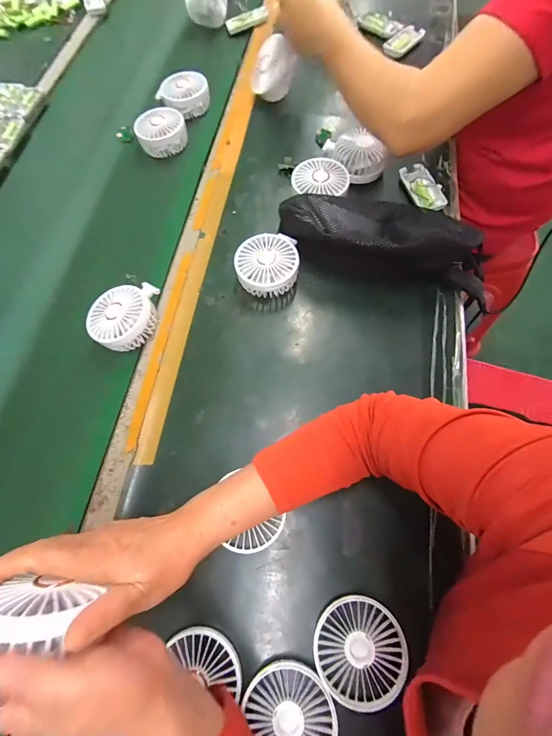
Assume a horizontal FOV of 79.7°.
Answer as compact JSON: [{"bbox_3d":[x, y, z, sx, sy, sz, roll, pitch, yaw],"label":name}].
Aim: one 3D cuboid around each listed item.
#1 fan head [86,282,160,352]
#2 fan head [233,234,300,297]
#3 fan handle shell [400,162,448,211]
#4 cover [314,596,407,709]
[{"bbox_3d":[-0.214,-0.069,0.464,0.090,0.044,0.093,-8,69,-1],"label":"fan head"},{"bbox_3d":[-0.012,-0.145,0.482,0.089,0.045,0.083,-1,69,2],"label":"fan head"},{"bbox_3d":[0.238,-0.298,0.537,0.043,0.020,0.092,-18,70,-4],"label":"fan handle shell"},{"bbox_3d":[0.084,0.280,0.328,0.086,0.008,0.088,-20,70,-5],"label":"cover"}]

